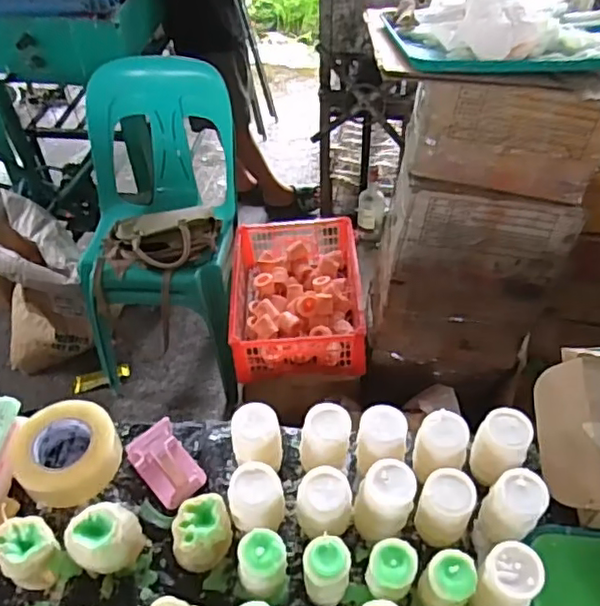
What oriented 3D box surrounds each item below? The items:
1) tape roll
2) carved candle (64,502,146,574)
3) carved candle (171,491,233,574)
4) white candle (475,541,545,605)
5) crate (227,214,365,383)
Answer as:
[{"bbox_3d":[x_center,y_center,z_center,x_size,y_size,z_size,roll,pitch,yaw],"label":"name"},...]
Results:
[{"bbox_3d":[-0.317,0.198,0.832,0.140,0.045,0.132,-1,48,1],"label":"tape roll"},{"bbox_3d":[-0.231,0.284,0.734,0.076,0.072,0.074,16,50,16],"label":"carved candle"},{"bbox_3d":[-0.114,0.279,0.744,0.064,0.080,0.068,-1,48,1],"label":"carved candle"},{"bbox_3d":[0.229,0.307,0.679,0.054,0.094,0.057,-1,48,1],"label":"white candle"},{"bbox_3d":[-0.008,-0.030,1.539,0.313,0.124,0.453,-4,48,-1],"label":"crate"}]

